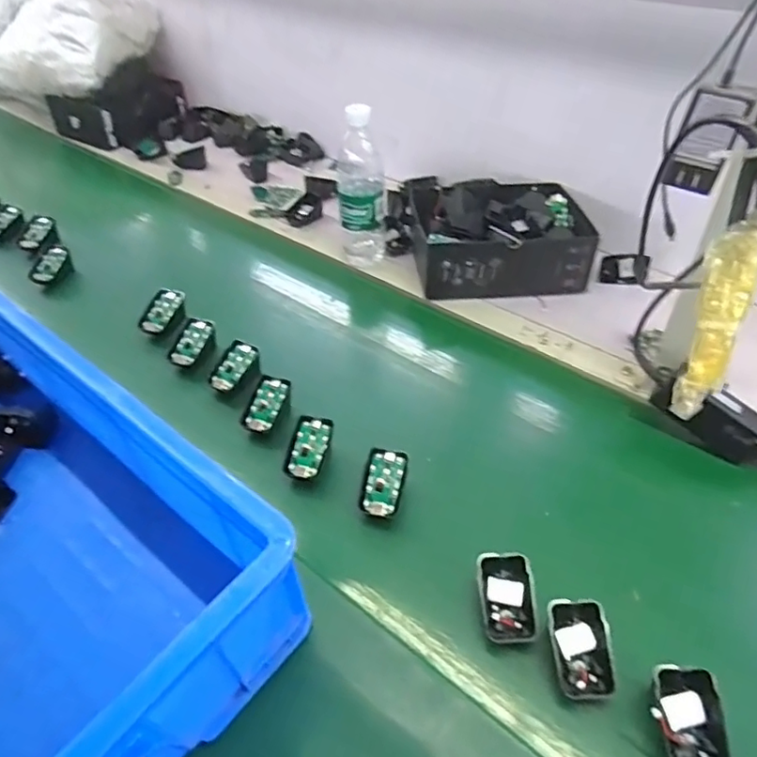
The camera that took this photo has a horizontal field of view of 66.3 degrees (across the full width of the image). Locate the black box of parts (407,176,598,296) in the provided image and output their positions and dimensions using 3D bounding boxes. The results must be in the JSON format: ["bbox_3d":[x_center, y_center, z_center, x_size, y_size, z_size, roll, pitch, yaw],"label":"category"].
[{"bbox_3d":[0.176,-0.220,0.863,0.236,0.100,0.206,-4,43,1],"label":"black box of parts"}]

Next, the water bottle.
[{"bbox_3d":[-0.026,-0.270,0.830,0.066,0.213,0.060,-3,43,3],"label":"water bottle"}]

